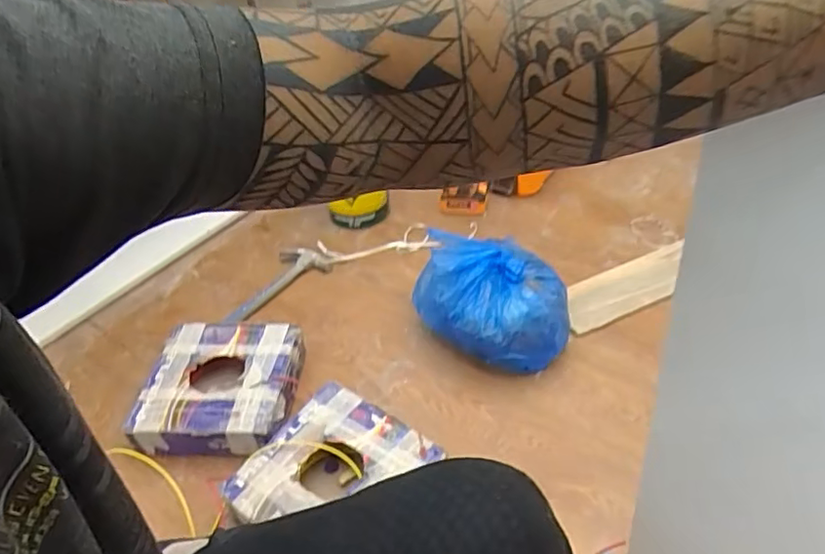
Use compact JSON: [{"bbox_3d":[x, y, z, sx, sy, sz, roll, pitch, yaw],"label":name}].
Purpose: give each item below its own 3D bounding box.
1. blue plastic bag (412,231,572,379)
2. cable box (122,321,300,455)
[{"bbox_3d":[0.152,0.052,1.149,0.277,0.188,0.257,-10,41,-4],"label":"blue plastic bag"},{"bbox_3d":[-0.356,0.205,1.110,0.272,0.073,0.266,-2,41,6],"label":"cable box"}]

